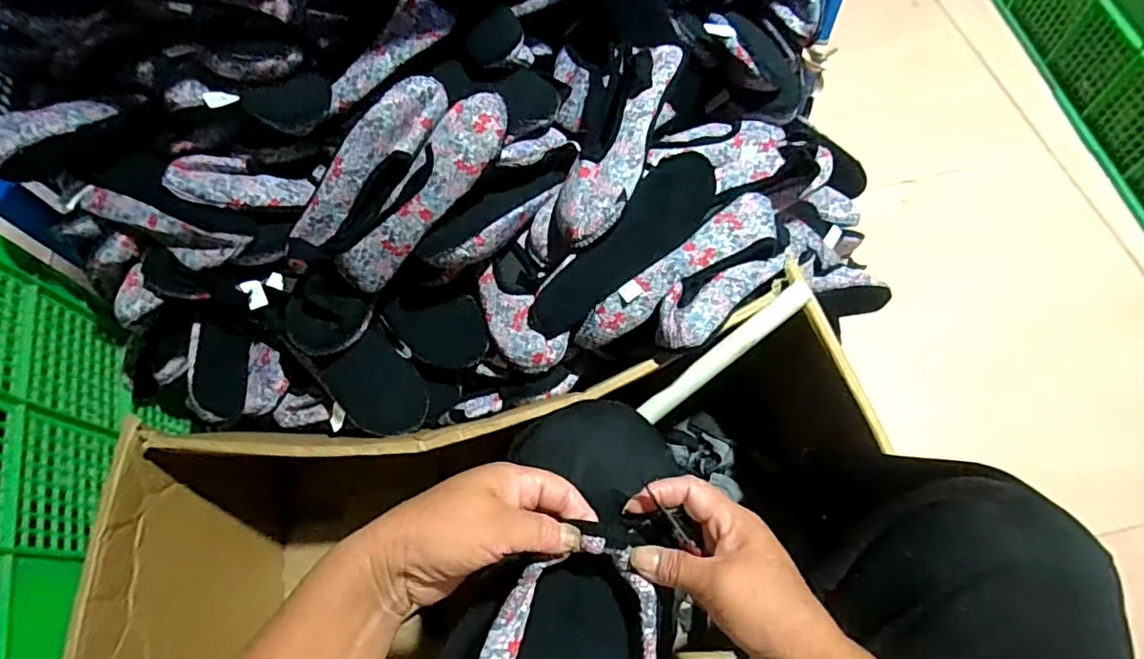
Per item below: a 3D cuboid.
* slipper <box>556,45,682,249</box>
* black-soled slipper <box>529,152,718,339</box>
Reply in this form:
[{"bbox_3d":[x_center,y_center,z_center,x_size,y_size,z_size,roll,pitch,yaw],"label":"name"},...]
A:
[{"bbox_3d":[0.046,-0.212,0.647,0.088,0.049,0.257,16,79,11],"label":"slipper"},{"bbox_3d":[0.068,-0.086,0.670,0.271,0.111,0.050,-47,35,-3],"label":"black-soled slipper"}]

